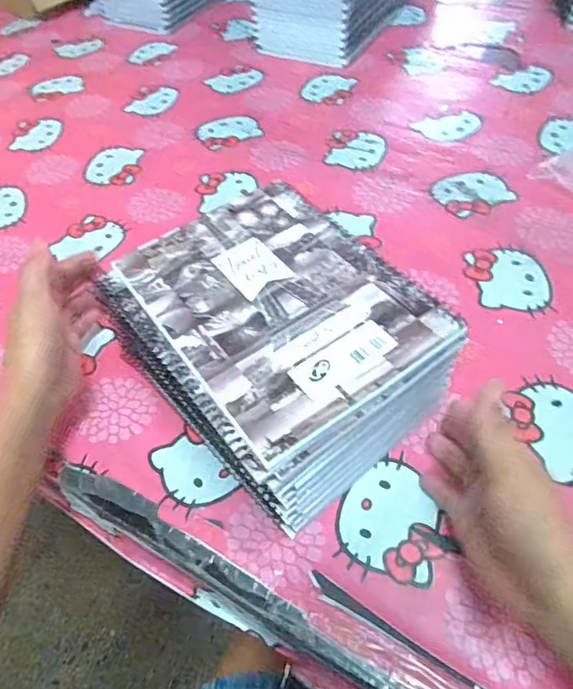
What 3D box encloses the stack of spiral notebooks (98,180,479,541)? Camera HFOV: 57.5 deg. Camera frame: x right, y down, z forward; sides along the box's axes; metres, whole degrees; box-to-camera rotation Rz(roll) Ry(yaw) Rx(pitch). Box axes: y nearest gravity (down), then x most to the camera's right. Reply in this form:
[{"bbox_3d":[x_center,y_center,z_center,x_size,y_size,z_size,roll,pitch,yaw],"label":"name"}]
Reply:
[{"bbox_3d":[-0.007,0.001,0.370,0.162,0.092,0.204,-33,56,-18],"label":"stack of spiral notebooks"}]

